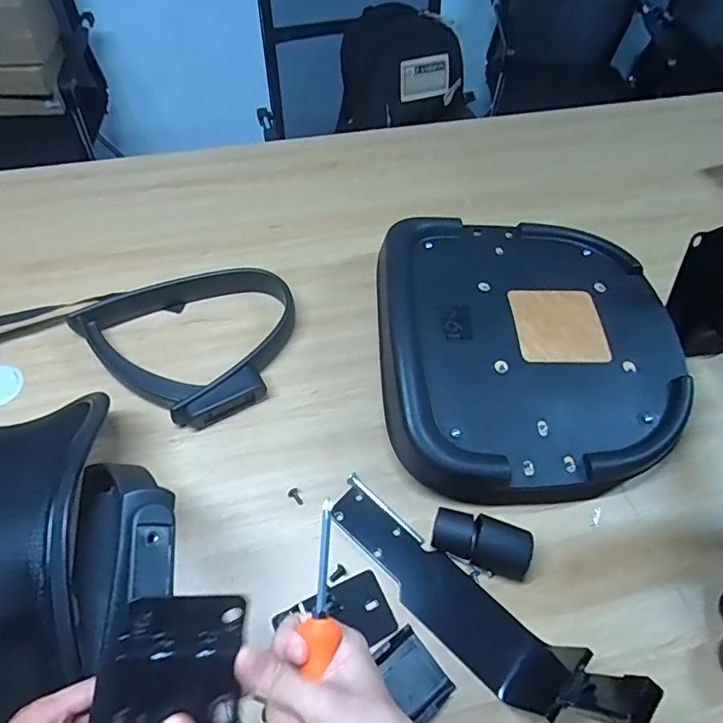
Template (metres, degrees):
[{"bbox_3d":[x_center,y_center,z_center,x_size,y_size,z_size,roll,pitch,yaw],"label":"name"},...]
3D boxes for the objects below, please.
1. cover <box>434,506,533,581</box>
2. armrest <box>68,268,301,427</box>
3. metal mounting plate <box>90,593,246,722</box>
[{"bbox_3d":[0.141,0.209,0.608,0.117,0.052,0.049,19,57,11],"label":"cover"},{"bbox_3d":[-0.240,-0.049,0.770,0.291,0.050,0.255,32,60,18],"label":"armrest"},{"bbox_3d":[-0.110,0.199,0.299,0.078,0.009,0.115,8,70,-20],"label":"metal mounting plate"}]

